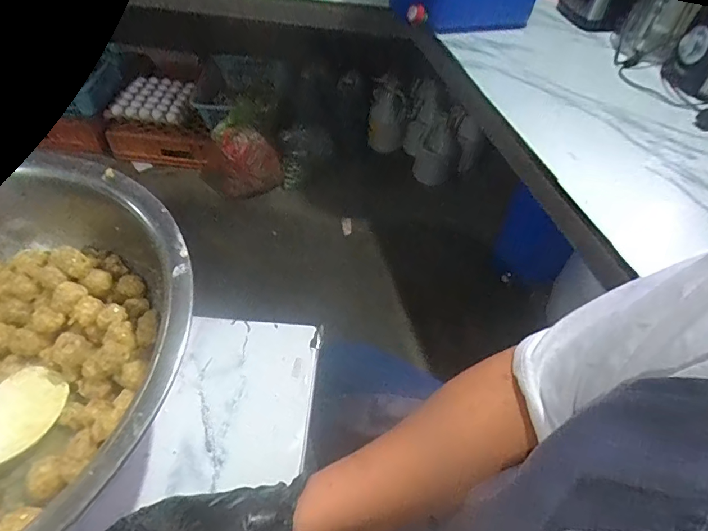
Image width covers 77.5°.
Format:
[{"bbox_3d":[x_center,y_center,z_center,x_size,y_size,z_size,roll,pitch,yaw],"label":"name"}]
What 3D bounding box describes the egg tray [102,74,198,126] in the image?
[{"bbox_3d":[-0.743,-0.614,1.639,0.281,0.055,0.252,5,49,0],"label":"egg tray"}]

